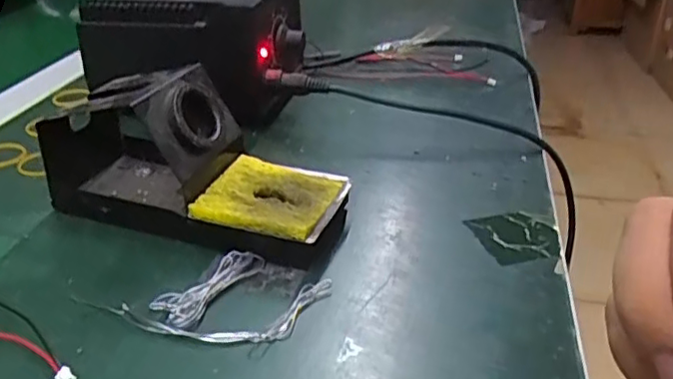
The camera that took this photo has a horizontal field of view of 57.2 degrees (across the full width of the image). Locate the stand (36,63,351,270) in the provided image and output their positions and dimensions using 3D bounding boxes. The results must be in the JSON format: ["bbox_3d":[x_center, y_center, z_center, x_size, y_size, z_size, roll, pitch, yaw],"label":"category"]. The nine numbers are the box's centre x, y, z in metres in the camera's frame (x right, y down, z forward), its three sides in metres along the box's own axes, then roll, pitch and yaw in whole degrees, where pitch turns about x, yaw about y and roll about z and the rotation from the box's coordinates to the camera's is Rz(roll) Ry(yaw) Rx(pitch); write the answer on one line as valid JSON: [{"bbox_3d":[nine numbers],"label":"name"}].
[{"bbox_3d":[-0.080,-0.018,0.340,0.166,0.075,0.076,11,32,17],"label":"stand"}]

